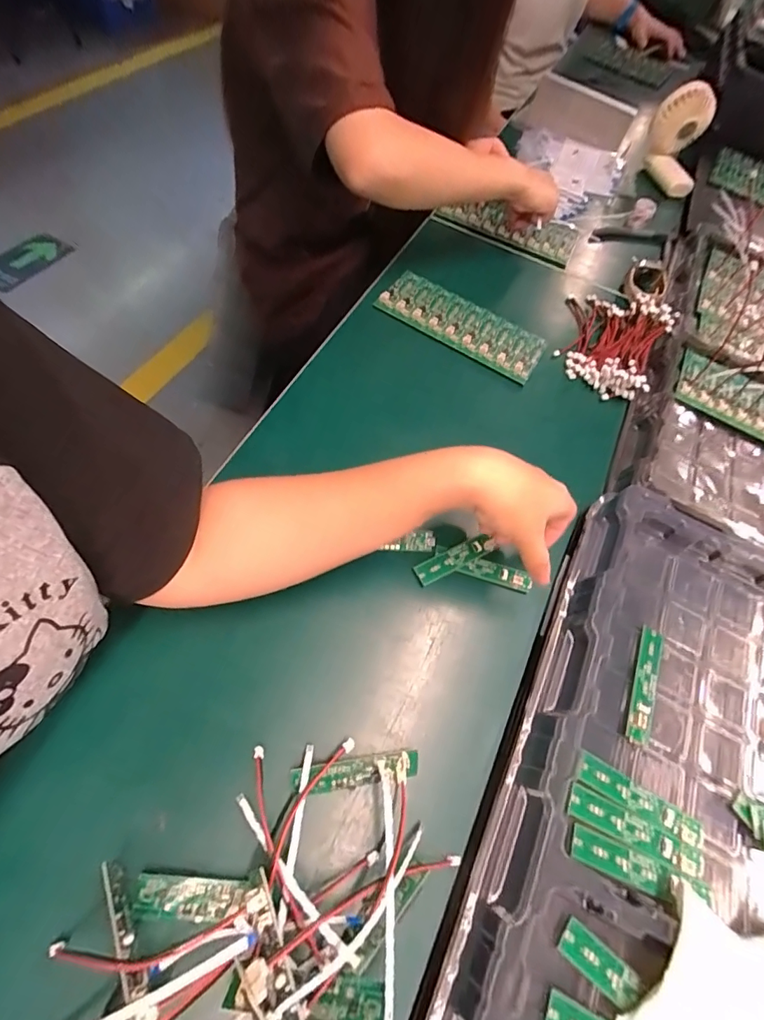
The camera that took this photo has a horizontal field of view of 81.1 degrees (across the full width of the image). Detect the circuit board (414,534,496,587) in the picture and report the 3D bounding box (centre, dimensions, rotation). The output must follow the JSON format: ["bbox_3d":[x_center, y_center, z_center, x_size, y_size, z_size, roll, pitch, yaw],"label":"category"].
[{"bbox_3d":[0.060,0.041,0.376,0.072,0.007,0.020,-22,63,-19],"label":"circuit board"}]

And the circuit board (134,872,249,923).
[{"bbox_3d":[-0.109,0.221,0.255,0.060,0.006,0.020,5,59,-1],"label":"circuit board"}]

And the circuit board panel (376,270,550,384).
[{"bbox_3d":[0.095,-0.219,0.524,0.193,0.009,0.084,32,60,10],"label":"circuit board panel"}]

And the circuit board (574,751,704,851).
[{"bbox_3d":[0.163,0.184,0.283,0.080,0.004,0.016,28,60,8],"label":"circuit board"}]

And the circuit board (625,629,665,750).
[{"bbox_3d":[0.190,0.124,0.319,0.018,0.006,0.082,26,61,3],"label":"circuit board"}]

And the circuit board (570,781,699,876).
[{"bbox_3d":[0.155,0.196,0.274,0.082,0.004,0.018,24,58,8],"label":"circuit board"}]

